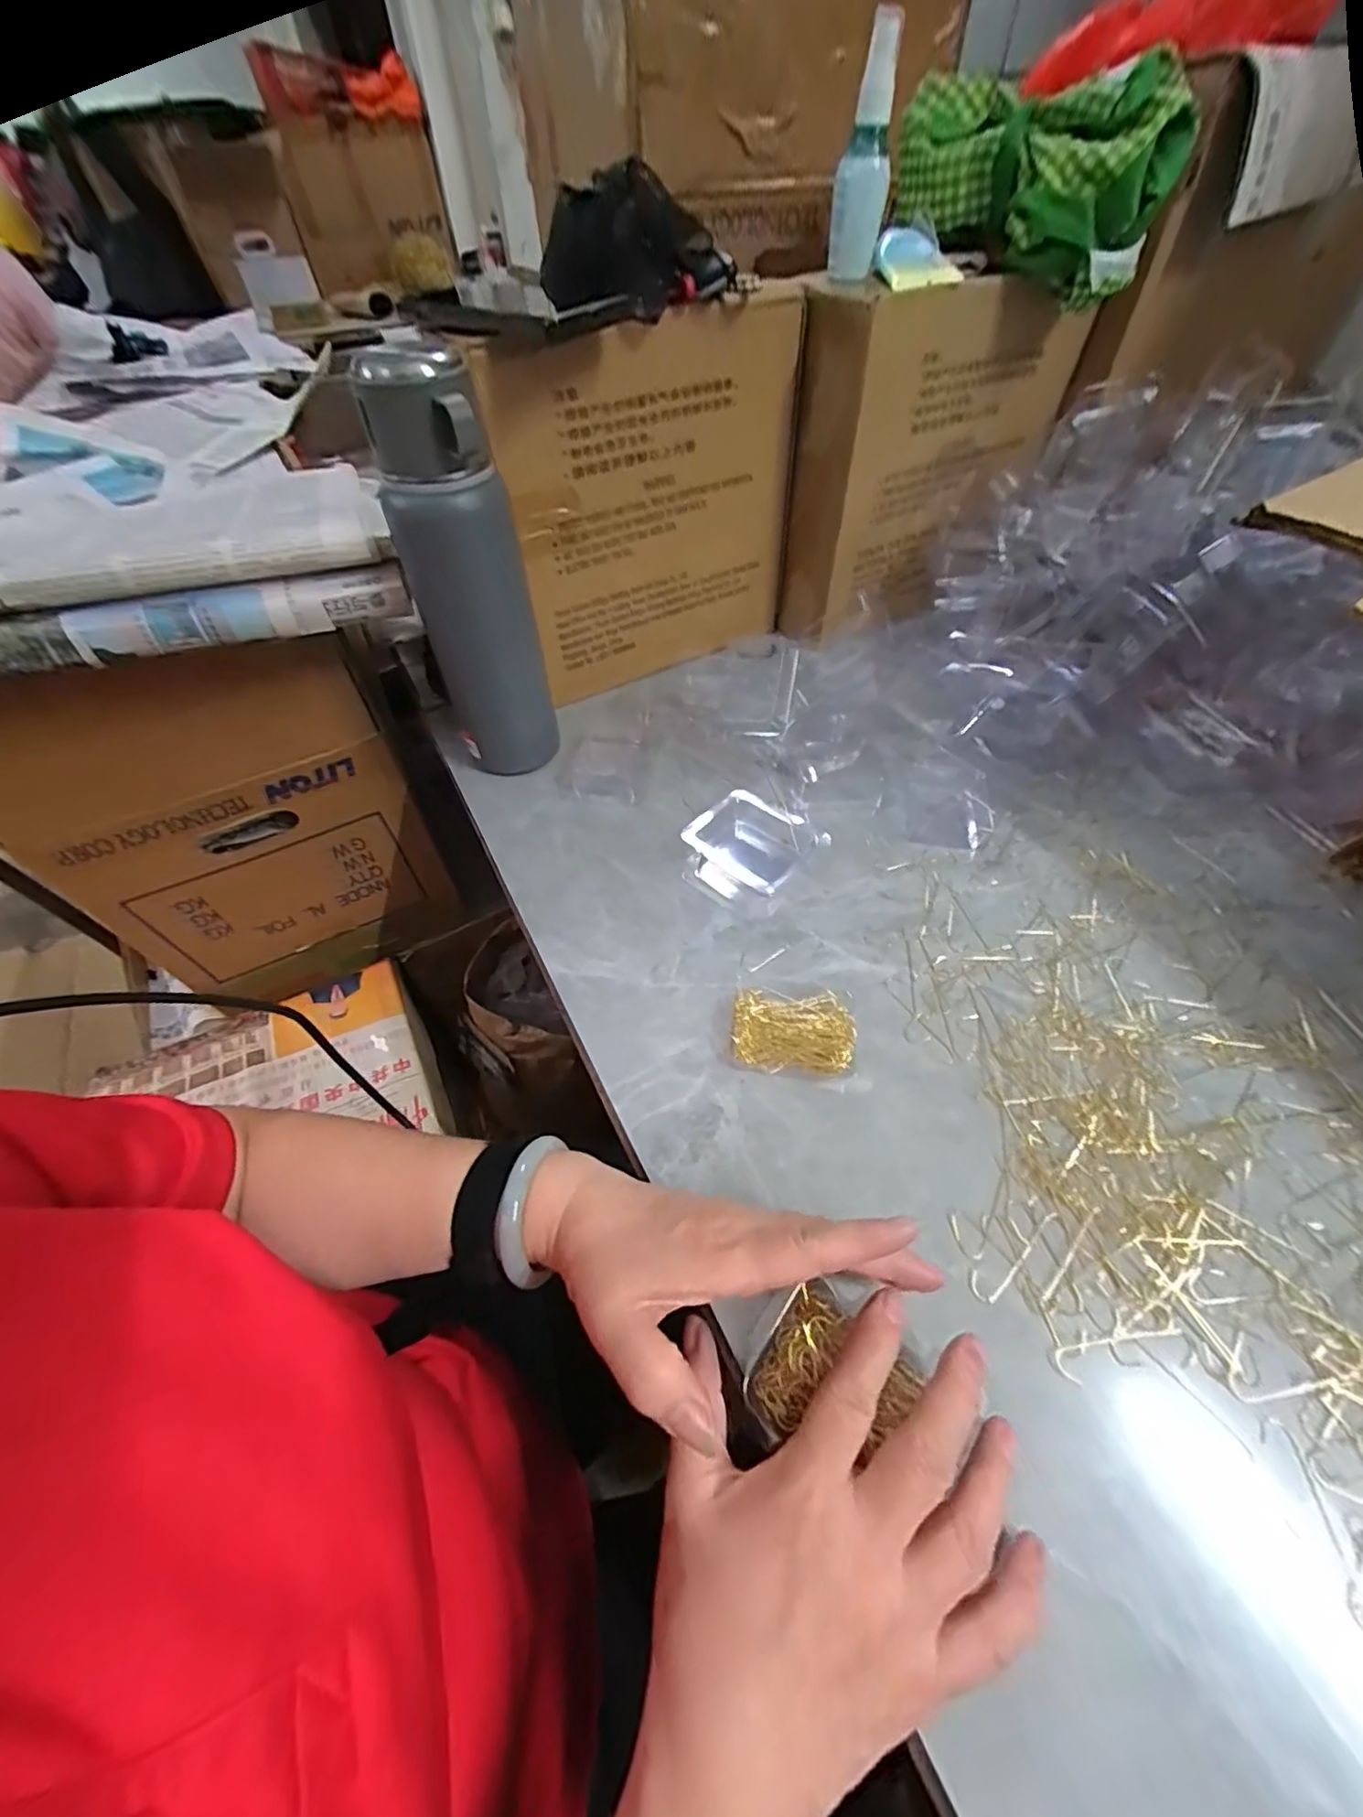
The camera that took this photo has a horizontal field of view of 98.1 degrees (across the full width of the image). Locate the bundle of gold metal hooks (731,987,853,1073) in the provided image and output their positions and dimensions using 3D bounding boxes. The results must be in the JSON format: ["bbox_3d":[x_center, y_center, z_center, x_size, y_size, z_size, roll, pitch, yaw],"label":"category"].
[{"bbox_3d":[0.068,0.075,0.364,0.070,0.017,0.050,4,52,4],"label":"bundle of gold metal hooks"}]

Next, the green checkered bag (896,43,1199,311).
[{"bbox_3d":[0.258,-0.555,0.455,0.089,0.105,0.198,-25,56,-18],"label":"green checkered bag"}]

